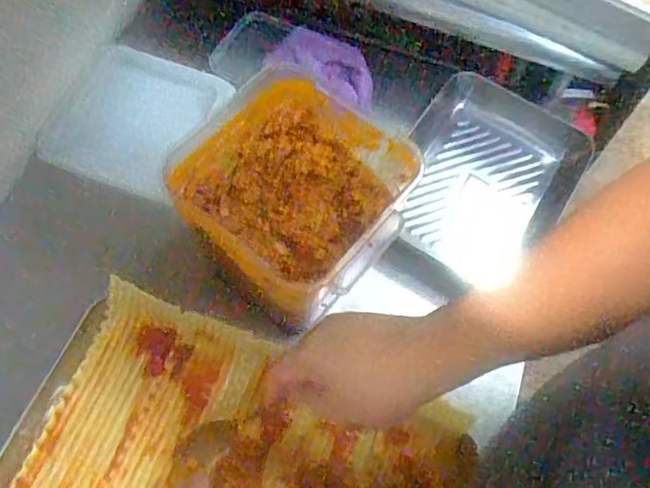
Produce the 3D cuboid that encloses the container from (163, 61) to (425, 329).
[{"bbox_3d":[-0.032,-0.051,0.553,0.196,0.090,0.192,37,89,-3],"label":"container"}]

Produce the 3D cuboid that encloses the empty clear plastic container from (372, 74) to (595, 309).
[{"bbox_3d":[0.181,-0.061,0.709,0.195,0.060,0.278,26,65,11],"label":"empty clear plastic container"}]

